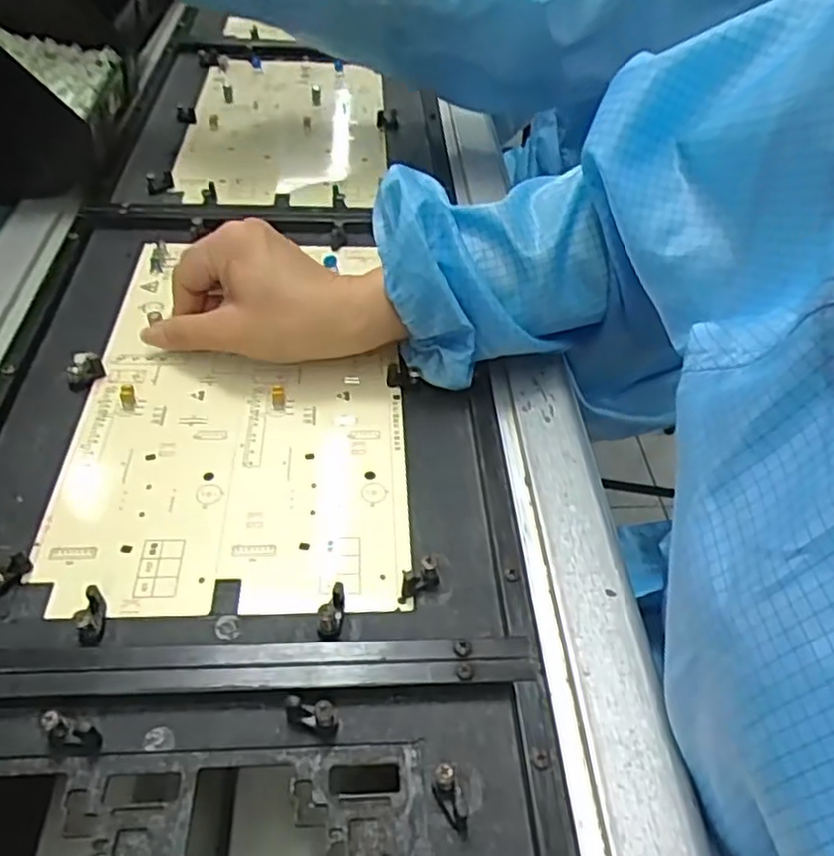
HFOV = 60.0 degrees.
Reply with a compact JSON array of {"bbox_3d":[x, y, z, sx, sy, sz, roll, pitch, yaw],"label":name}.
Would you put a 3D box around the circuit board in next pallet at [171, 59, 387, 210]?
[{"bbox_3d":[-0.113,-0.267,0.627,0.165,0.010,0.249,-1,47,-6],"label":"circuit board in next pallet"}]

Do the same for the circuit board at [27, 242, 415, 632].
[{"bbox_3d":[-0.098,-0.021,0.408,0.173,0.009,0.275,0,47,-5],"label":"circuit board"}]

